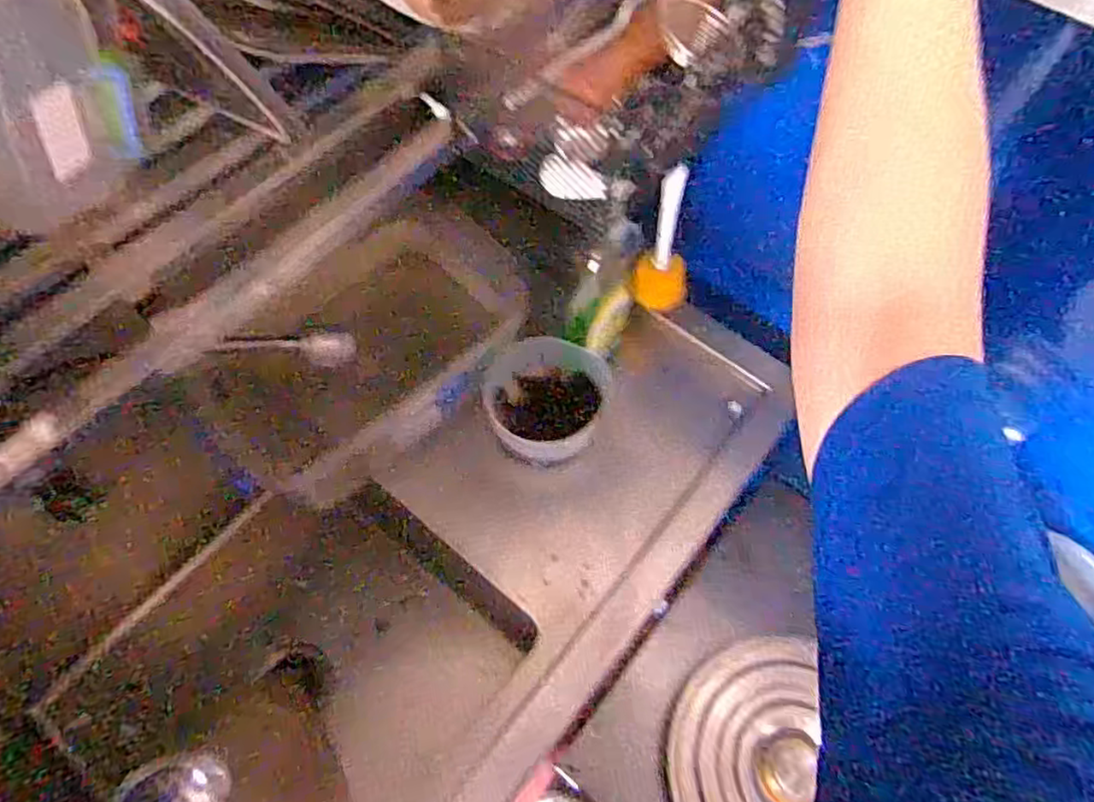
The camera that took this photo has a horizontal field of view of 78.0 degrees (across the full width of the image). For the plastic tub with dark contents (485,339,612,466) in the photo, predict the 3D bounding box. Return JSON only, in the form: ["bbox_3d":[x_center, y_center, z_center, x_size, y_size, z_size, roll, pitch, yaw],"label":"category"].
[{"bbox_3d":[-0.004,-0.003,0.835,0.142,0.072,0.133,1,61,-1],"label":"plastic tub with dark contents"}]

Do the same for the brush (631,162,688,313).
[{"bbox_3d":[0.149,-0.190,0.817,0.068,0.199,0.054,16,62,7],"label":"brush"}]

